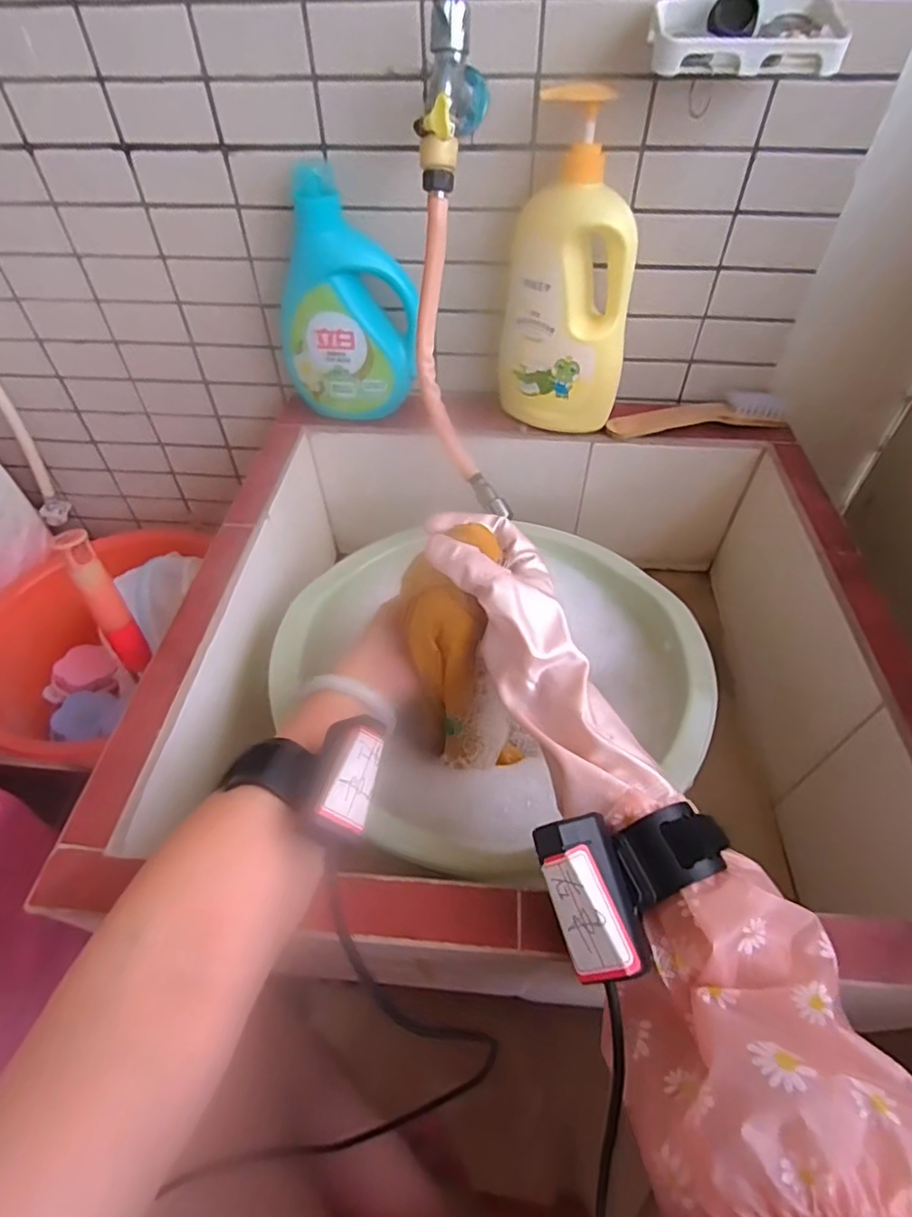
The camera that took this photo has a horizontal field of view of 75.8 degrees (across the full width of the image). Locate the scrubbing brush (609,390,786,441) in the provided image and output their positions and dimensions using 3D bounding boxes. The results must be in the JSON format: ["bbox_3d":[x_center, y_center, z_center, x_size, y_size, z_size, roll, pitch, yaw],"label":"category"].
[{"bbox_3d":[0.267,-0.213,0.649,0.195,0.031,0.032,-4,49,-3],"label":"scrubbing brush"}]

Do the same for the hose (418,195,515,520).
[{"bbox_3d":[-0.007,-0.202,0.511,0.068,0.248,0.016,0,23,36],"label":"hose"}]

